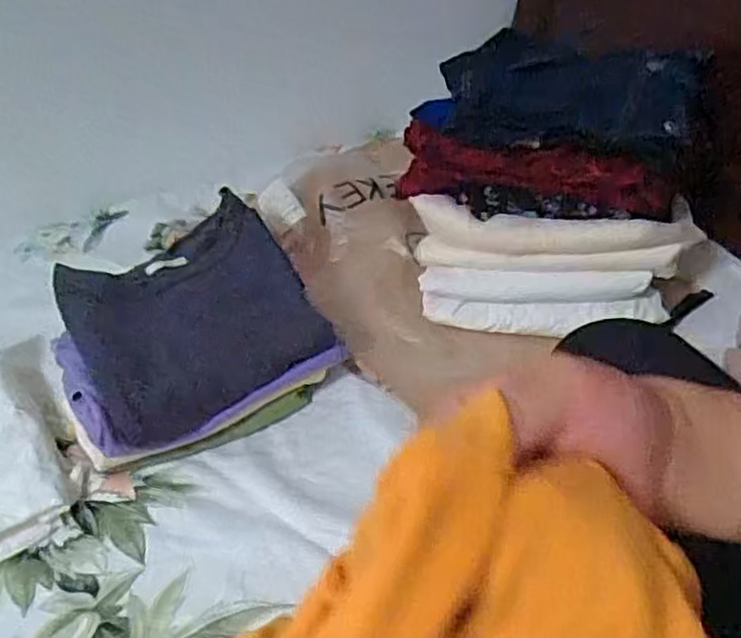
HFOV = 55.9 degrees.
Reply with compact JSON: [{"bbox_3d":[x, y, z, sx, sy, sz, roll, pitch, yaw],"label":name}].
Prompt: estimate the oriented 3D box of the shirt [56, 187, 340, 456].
[{"bbox_3d":[-0.162,-0.006,0.641,0.206,0.015,0.190,-26,65,-18],"label":"shirt"}]

